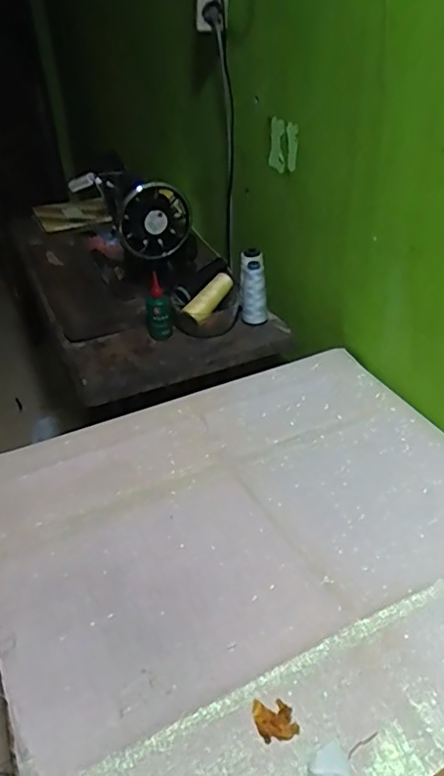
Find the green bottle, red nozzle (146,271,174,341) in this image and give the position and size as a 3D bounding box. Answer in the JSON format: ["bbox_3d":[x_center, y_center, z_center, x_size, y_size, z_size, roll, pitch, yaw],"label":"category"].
[{"bbox_3d":[-0.113,-0.139,1.016,0.030,0.120,0.036,26,46,35],"label":"green bottle, red nozzle"}]

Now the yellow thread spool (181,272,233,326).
[{"bbox_3d":[-0.022,-0.162,1.034,0.032,0.036,0.106,31,74,39],"label":"yellow thread spool"}]

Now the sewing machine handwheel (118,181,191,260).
[{"bbox_3d":[-0.123,-0.304,1.054,0.131,0.121,0.044,-22,40,-24],"label":"sewing machine handwheel"}]

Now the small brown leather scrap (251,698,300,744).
[{"bbox_3d":[0.046,0.293,0.511,0.034,0.005,0.037,-14,37,-12],"label":"small brown leather scrap"}]

